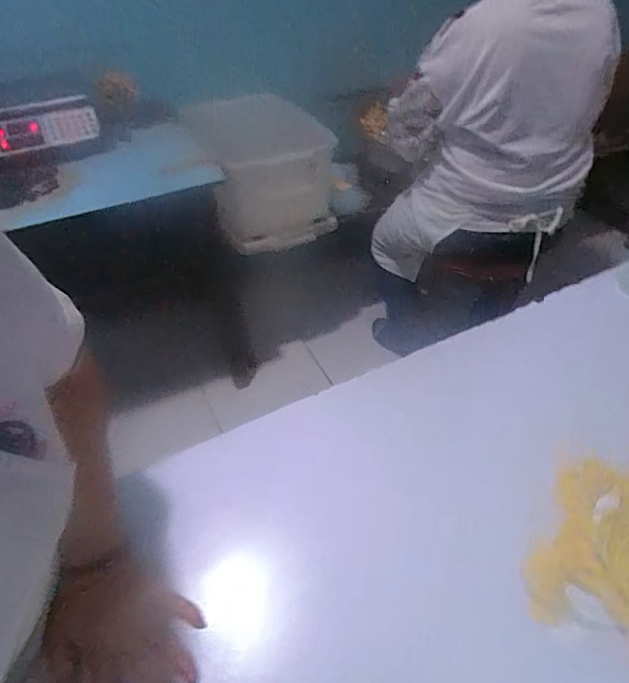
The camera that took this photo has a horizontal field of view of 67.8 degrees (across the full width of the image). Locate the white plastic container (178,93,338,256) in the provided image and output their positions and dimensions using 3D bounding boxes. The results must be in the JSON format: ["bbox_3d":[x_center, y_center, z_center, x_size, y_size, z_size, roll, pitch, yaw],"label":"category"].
[{"bbox_3d":[-0.157,-0.496,1.395,0.353,0.315,0.451,-15,46,-11],"label":"white plastic container"}]

